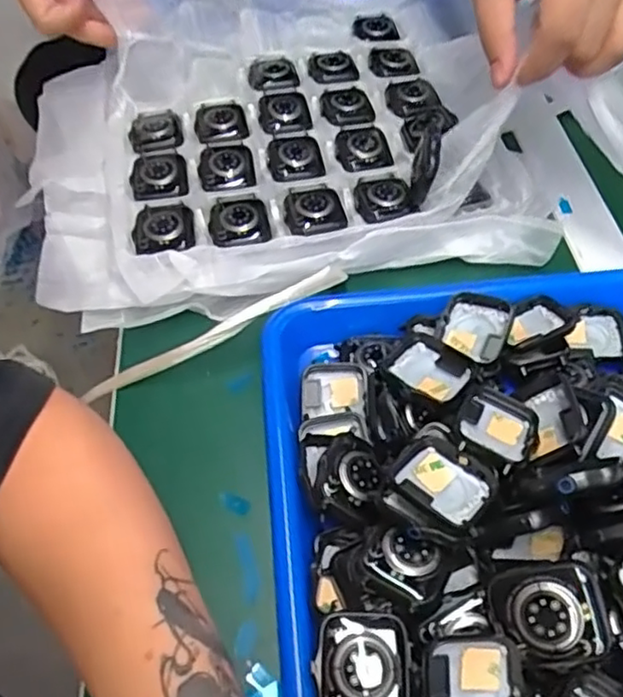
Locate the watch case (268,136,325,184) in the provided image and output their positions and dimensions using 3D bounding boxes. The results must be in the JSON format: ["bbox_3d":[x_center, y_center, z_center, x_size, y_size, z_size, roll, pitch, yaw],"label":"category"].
[{"bbox_3d":[-0.012,-0.139,0.469,0.038,0.008,0.051,-9,52,-5],"label":"watch case"}]

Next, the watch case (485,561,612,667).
[{"bbox_3d":[0.093,0.104,0.254,0.040,0.006,0.036,-17,74,14],"label":"watch case"}]

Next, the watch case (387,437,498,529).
[{"bbox_3d":[0.060,0.061,0.297,0.043,0.013,0.034,35,60,26],"label":"watch case"}]

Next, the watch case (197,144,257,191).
[{"bbox_3d":[-0.061,-0.130,0.469,0.038,0.010,0.047,-9,52,-5],"label":"watch case"}]

